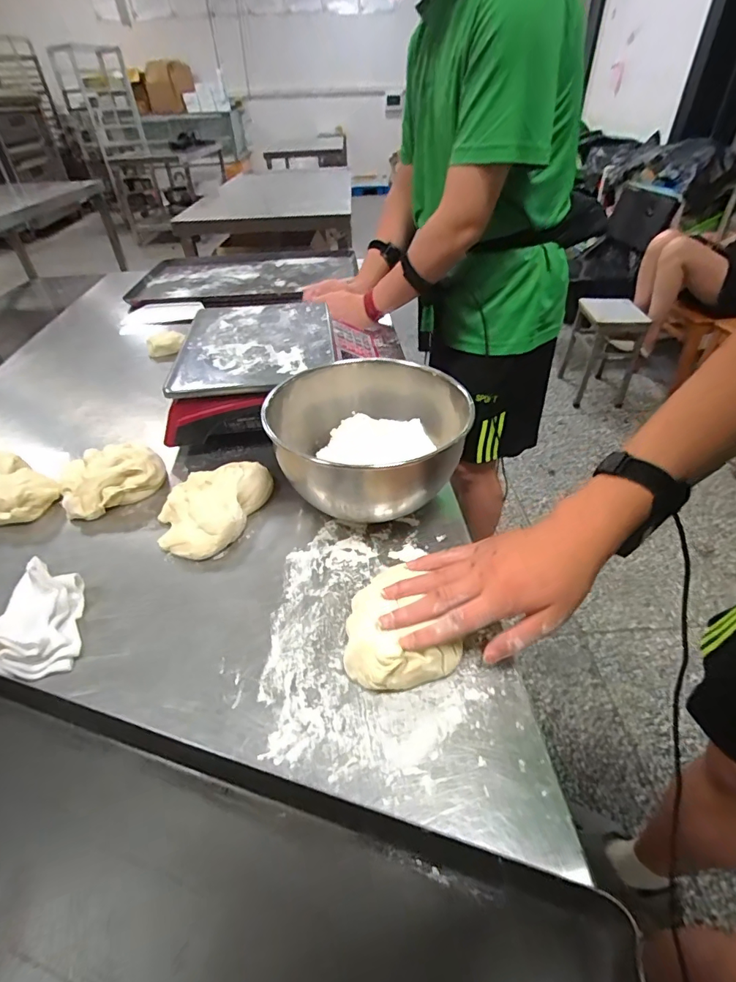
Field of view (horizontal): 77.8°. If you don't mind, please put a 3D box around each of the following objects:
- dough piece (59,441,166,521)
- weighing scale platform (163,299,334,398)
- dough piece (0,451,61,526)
[{"bbox_3d":[-0.333,-0.025,0.584,0.121,0.046,0.100,-29,48,-28],"label":"dough piece"},{"bbox_3d":[-0.169,-0.231,0.696,0.221,0.015,0.284,-6,41,-4],"label":"weighing scale platform"},{"bbox_3d":[-0.457,0.003,0.567,0.117,0.053,0.101,18,45,21],"label":"dough piece"}]

